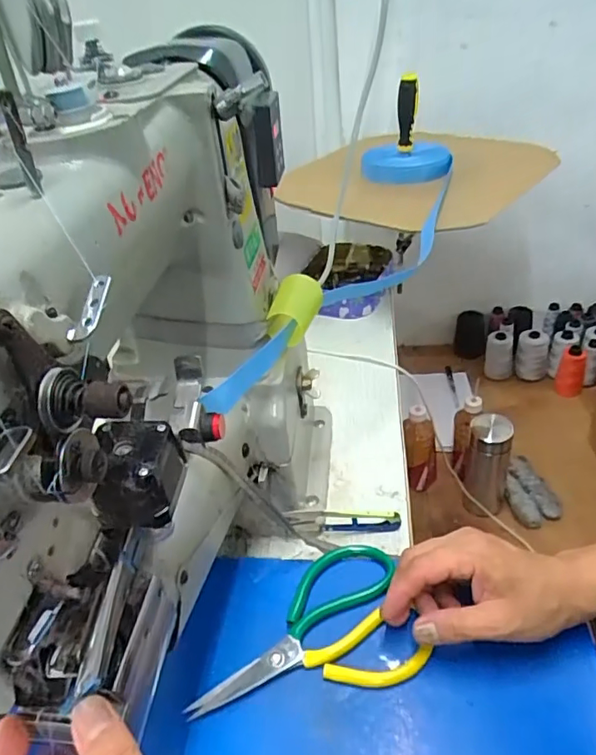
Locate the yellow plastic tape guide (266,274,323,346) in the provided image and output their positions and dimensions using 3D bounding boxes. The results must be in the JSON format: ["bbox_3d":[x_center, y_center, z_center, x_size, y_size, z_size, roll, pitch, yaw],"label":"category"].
[{"bbox_3d":[0.000,-0.062,0.460,0.030,0.035,0.063,9,40,21],"label":"yellow plastic tape guide"}]

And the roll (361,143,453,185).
[{"bbox_3d":[0.164,-0.333,0.821,0.128,0.036,0.120,-1,37,9],"label":"roll"}]

